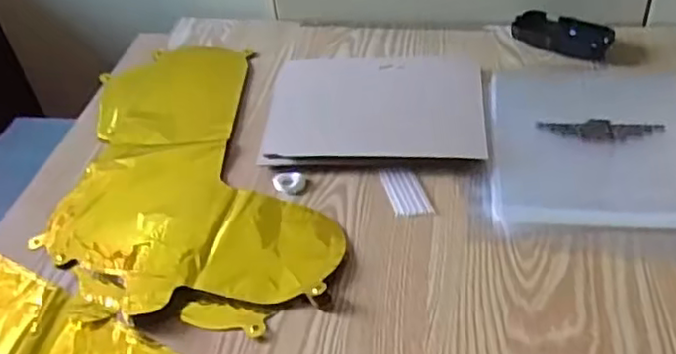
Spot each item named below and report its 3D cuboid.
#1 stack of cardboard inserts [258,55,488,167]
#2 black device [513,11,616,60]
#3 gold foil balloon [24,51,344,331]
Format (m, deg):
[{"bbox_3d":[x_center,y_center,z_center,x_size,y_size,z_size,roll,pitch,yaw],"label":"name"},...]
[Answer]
[{"bbox_3d":[0.041,-0.077,0.676,0.217,0.011,0.183,-2,40,7],"label":"stack of cardboard inserts"},{"bbox_3d":[0.257,-0.165,0.738,0.108,0.024,0.051,15,45,25],"label":"black device"},{"bbox_3d":[-0.162,-0.011,0.633,0.227,0.013,0.419,-17,41,-11],"label":"gold foil balloon"}]

